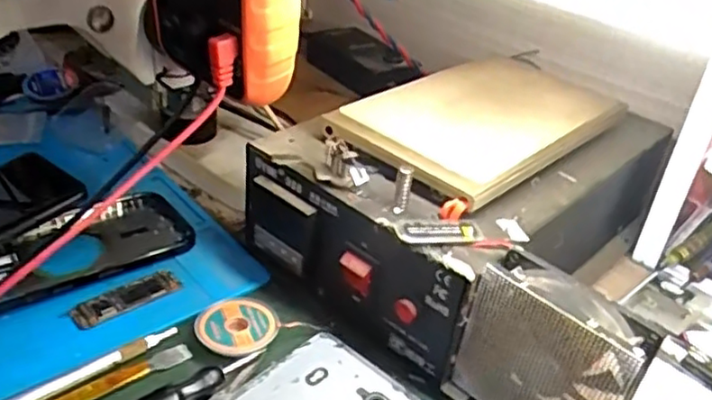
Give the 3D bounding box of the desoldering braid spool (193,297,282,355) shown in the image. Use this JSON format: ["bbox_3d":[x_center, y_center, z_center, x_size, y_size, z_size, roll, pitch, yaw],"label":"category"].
[{"bbox_3d":[-0.067,0.071,0.379,0.045,0.008,0.040,4,34,-1],"label":"desoldering braid spool"}]

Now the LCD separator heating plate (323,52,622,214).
[{"bbox_3d":[0.084,-0.054,0.430,0.111,0.018,0.185,31,40,34],"label":"LCD separator heating plate"}]

